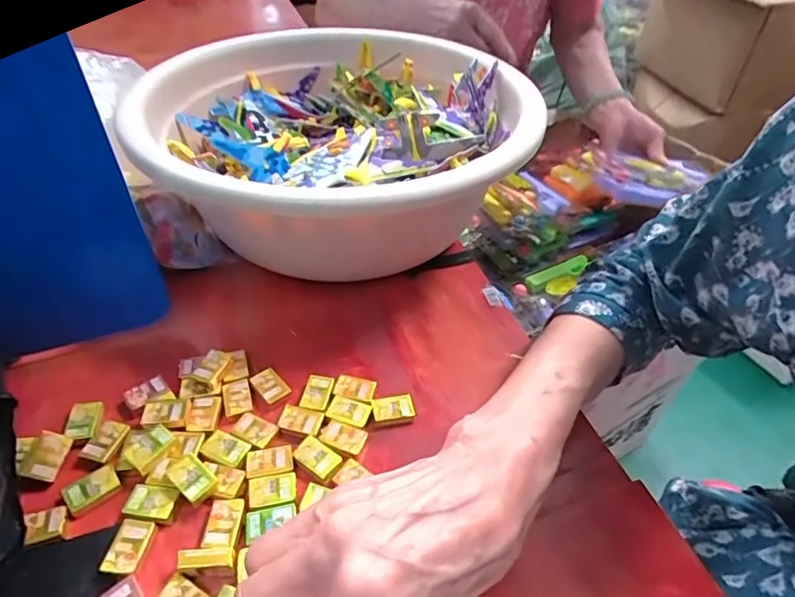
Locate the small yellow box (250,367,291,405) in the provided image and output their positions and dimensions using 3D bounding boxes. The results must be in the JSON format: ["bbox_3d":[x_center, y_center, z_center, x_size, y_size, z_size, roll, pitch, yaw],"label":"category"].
[{"bbox_3d":[-0.082,0.057,0.315,0.016,0.005,0.026,-30,53,-30],"label":"small yellow box"}]

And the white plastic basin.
[{"bbox_3d":[-0.046,-0.121,0.417,0.301,0.122,0.302,1,44,-1],"label":"white plastic basin"}]

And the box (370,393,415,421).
[{"bbox_3d":[-0.003,0.069,0.306,0.025,0.006,0.016,-7,44,-10],"label":"box"}]

